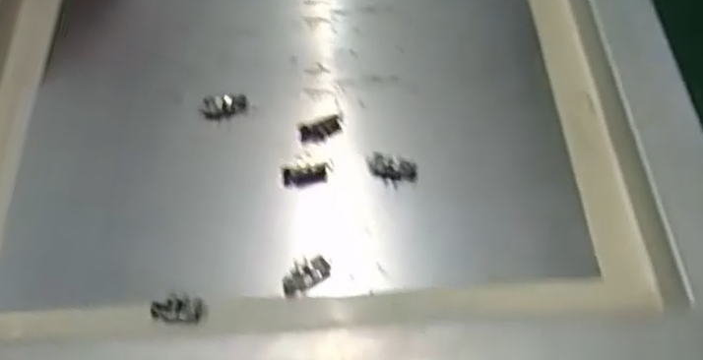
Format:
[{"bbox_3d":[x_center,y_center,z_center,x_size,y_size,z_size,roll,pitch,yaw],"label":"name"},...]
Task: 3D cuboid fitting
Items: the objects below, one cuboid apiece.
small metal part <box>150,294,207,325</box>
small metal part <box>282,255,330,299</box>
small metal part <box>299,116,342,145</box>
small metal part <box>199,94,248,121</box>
[{"bbox_3d":[-0.080,0.060,0.346,0.026,0.006,0.013,6,55,3],"label":"small metal part"},{"bbox_3d":[-0.022,0.046,0.357,0.024,0.012,0.011,-25,59,-17],"label":"small metal part"},{"bbox_3d":[-0.017,-0.027,0.408,0.024,0.007,0.010,-15,57,-11],"label":"small metal part"},{"bbox_3d":[-0.071,-0.041,0.416,0.026,0.010,0.011,-11,56,-8],"label":"small metal part"}]

